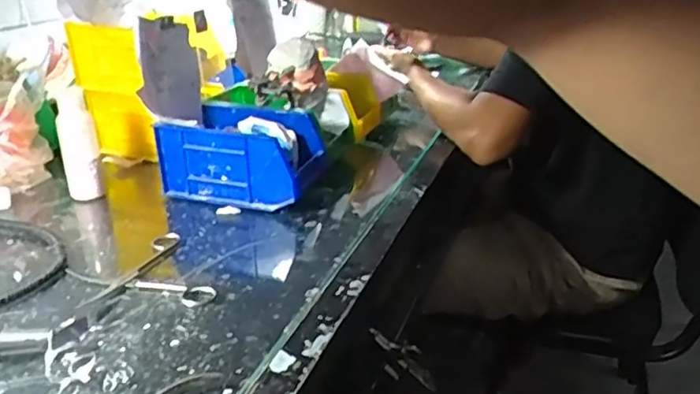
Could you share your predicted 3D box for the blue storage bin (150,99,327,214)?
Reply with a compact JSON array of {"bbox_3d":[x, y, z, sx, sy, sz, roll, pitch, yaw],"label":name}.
[{"bbox_3d":[-0.124,-0.048,0.709,0.166,0.088,0.109,8,25,14],"label":"blue storage bin"}]

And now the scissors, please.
[{"bbox_3d":[-0.187,0.070,0.541,0.102,0.007,0.130,-12,27,-26],"label":"scissors"}]

